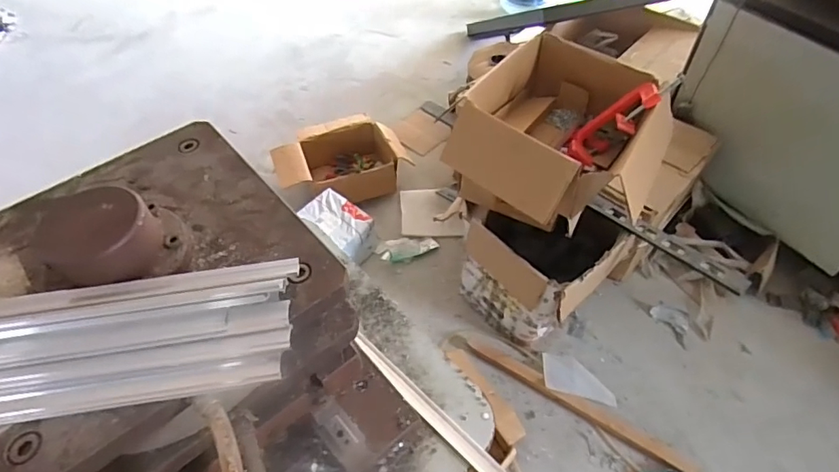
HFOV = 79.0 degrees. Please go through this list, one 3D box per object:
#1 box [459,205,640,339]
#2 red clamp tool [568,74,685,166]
[{"bbox_3d":[0.335,0.082,1.515,0.377,0.354,0.314,37,61,26],"label":"box"},{"bbox_3d":[0.474,-0.279,1.199,0.284,0.047,0.119,-38,47,28],"label":"red clamp tool"}]

